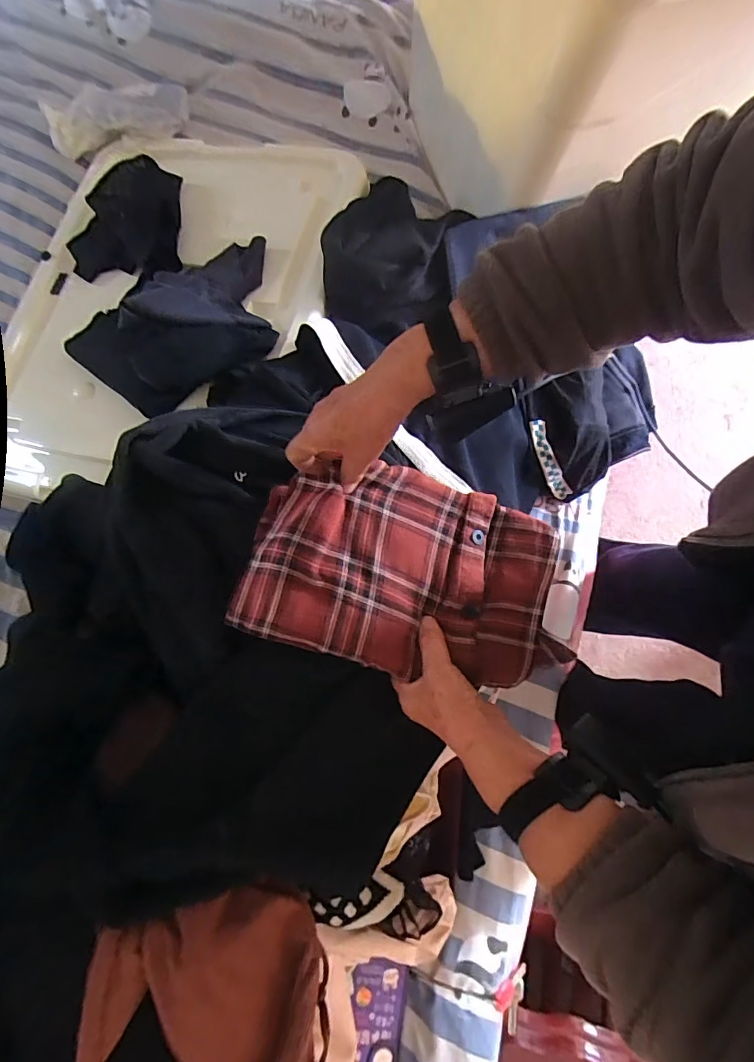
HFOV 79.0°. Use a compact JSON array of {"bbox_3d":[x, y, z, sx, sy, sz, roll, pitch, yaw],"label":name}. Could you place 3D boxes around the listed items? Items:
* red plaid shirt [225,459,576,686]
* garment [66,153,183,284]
[{"bbox_3d":[0.027,0.032,0.426,0.278,0.077,0.192,15,78,2],"label":"red plaid shirt"},{"bbox_3d":[-0.407,-0.491,0.727,0.181,0.065,0.201,-6,78,-2],"label":"garment"}]

